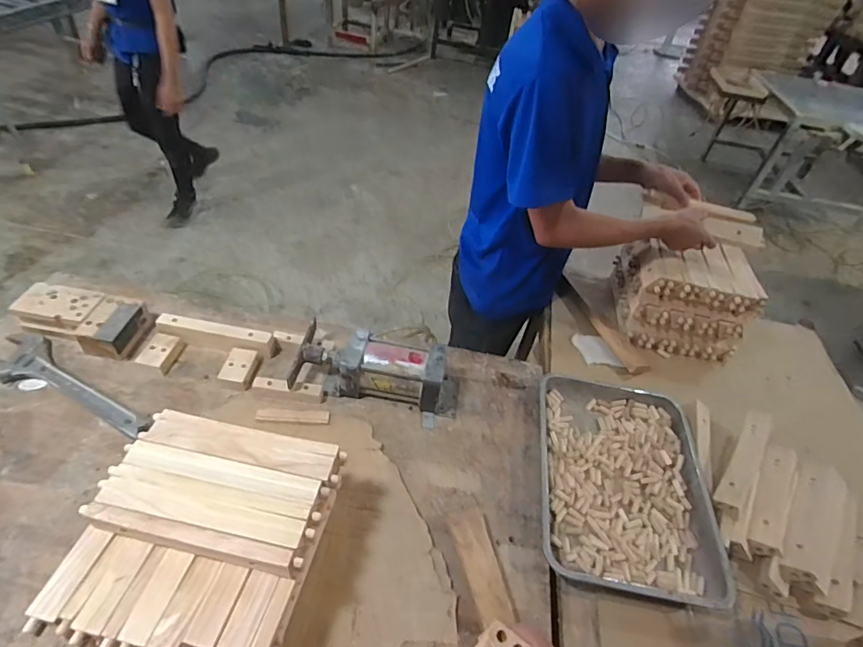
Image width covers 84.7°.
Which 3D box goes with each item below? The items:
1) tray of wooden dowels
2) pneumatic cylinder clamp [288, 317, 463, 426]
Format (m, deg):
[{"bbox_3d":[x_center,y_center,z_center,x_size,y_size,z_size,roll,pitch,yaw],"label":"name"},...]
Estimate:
[{"bbox_3d":[0.340,0.271,0.848,0.292,0.047,0.397,10,44,1],"label":"tray of wooden dowels"},{"bbox_3d":[-0.098,0.088,0.904,0.308,0.112,0.142,11,45,1],"label":"pneumatic cylinder clamp"}]

